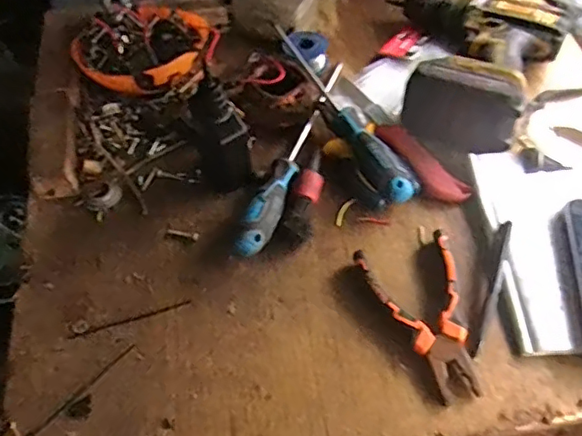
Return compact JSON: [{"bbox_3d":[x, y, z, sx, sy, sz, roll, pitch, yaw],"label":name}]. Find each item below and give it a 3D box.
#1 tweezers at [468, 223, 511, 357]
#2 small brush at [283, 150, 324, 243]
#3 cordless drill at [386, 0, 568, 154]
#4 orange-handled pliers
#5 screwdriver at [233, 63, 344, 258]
[{"bbox_3d":[0.175,0.056,0.494,0.011,0.011,0.131,17,56,16],"label":"tweezers"},{"bbox_3d":[0.017,-0.026,0.563,0.025,0.019,0.102,11,54,11],"label":"small brush"},{"bbox_3d":[0.186,-0.186,0.645,0.187,0.070,0.209,24,58,20],"label":"cordless drill"},{"bbox_3d":[0.114,0.081,0.482,0.082,0.022,0.144,-11,53,-5],"label":"orange-handled pliers"},{"bbox_3d":[0.007,-0.078,0.600,0.027,0.036,0.298,13,54,13],"label":"screwdriver"}]

